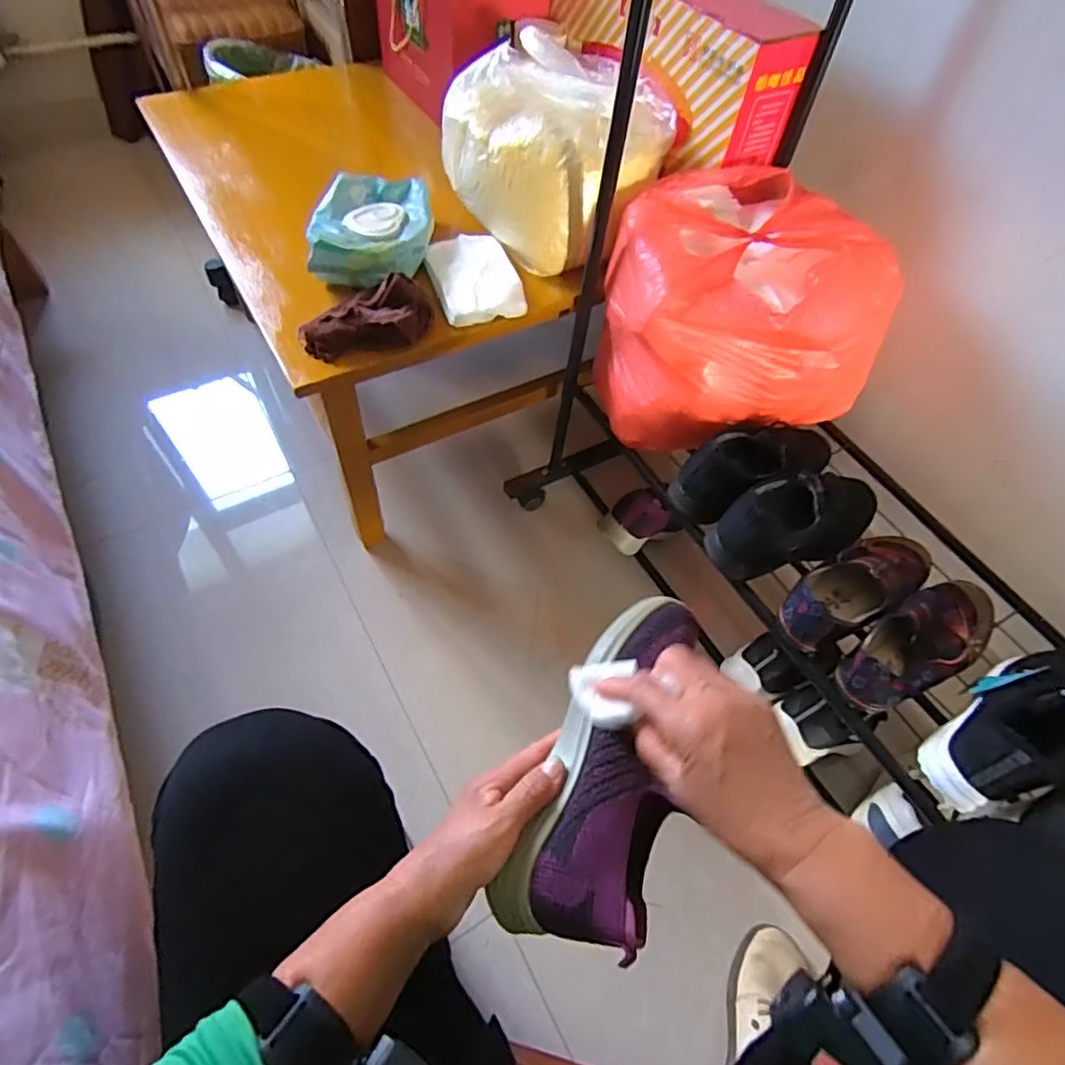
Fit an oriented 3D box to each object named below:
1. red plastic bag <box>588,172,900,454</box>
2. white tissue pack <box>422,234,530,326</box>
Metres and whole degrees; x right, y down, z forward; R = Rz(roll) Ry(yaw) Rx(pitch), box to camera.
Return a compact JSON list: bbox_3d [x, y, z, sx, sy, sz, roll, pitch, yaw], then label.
[{"bbox_3d":[0.255,-0.283,0.789,0.309,0.229,0.271,-8,58,-10],"label":"red plastic bag"},{"bbox_3d":[-0.077,-0.331,0.795,0.105,0.021,0.156,-14,59,-13],"label":"white tissue pack"}]

